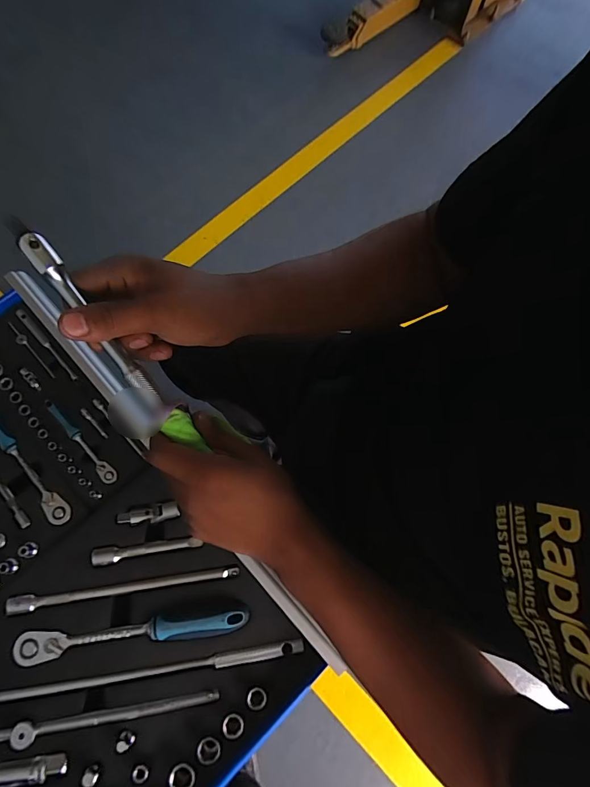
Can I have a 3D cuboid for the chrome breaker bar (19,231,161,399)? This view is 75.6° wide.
[{"bbox_3d":[-0.139,-0.049,0.266,0.016,0.013,0.128,-36,114,-10],"label":"chrome breaker bar"}]

